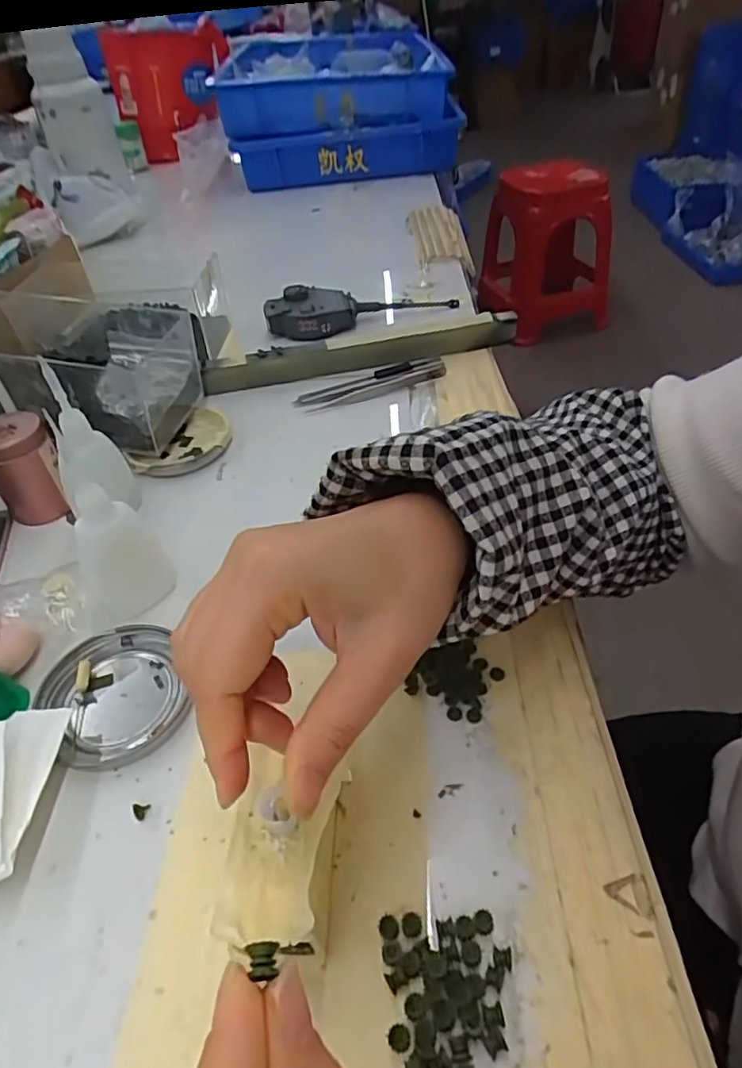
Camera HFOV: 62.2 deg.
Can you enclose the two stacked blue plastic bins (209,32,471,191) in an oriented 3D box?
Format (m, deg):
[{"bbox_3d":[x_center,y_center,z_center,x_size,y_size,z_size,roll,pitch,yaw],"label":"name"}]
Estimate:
[{"bbox_3d":[-0.064,-0.755,1.087,0.374,0.139,0.436,-8,43,-4],"label":"two stacked blue plastic bins"}]

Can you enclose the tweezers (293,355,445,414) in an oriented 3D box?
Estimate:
[{"bbox_3d":[0.002,-0.128,0.520,0.131,0.011,0.034,-15,44,-11],"label":"tweezers"}]

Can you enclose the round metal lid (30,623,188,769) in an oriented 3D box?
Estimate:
[{"bbox_3d":[-0.132,0.082,0.313,0.068,0.010,0.075,-20,45,-16],"label":"round metal lid"}]

